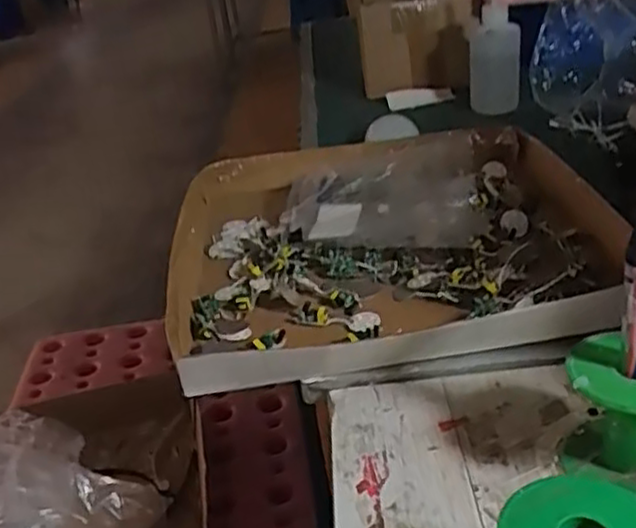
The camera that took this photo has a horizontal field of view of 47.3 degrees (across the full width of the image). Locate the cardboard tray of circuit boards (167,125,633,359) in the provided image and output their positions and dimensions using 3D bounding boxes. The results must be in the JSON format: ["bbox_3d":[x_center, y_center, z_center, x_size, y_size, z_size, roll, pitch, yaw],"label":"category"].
[{"bbox_3d":[0.051,-0.030,0.650,0.355,0.043,0.365,-10,29,-1],"label":"cardboard tray of circuit boards"}]

